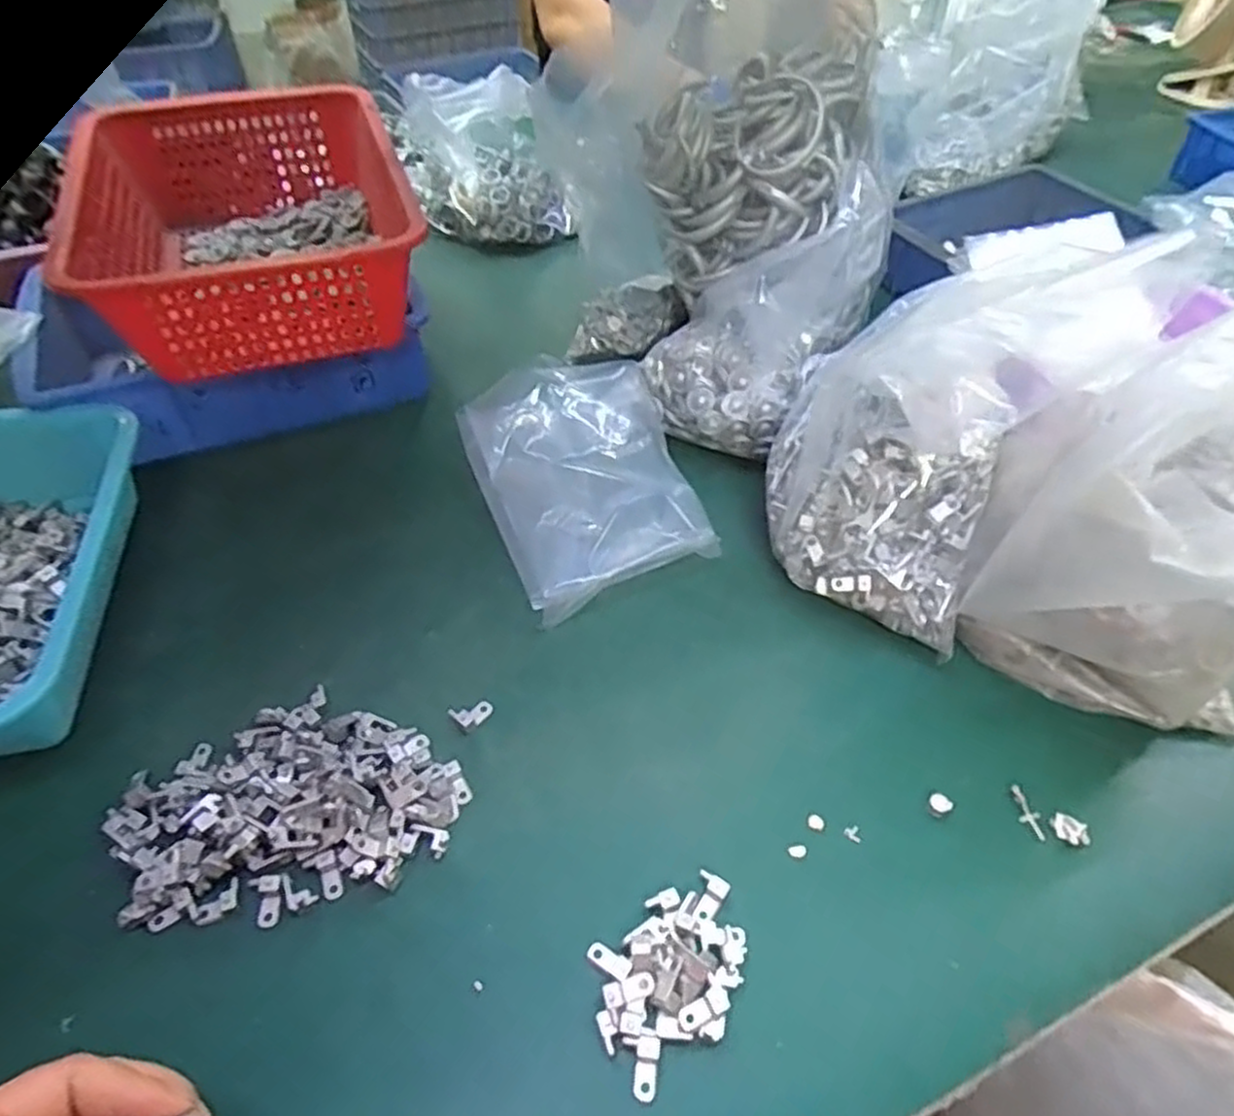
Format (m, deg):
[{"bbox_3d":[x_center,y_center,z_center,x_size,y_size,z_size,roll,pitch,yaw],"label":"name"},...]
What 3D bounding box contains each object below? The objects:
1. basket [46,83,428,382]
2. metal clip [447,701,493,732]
[{"bbox_3d":[-0.274,-0.261,0.567,0.221,0.133,0.266,-16,51,-13],"label":"basket"},{"bbox_3d":[-0.089,0.095,0.461,0.023,0.005,0.017,-32,56,-25],"label":"metal clip"}]

